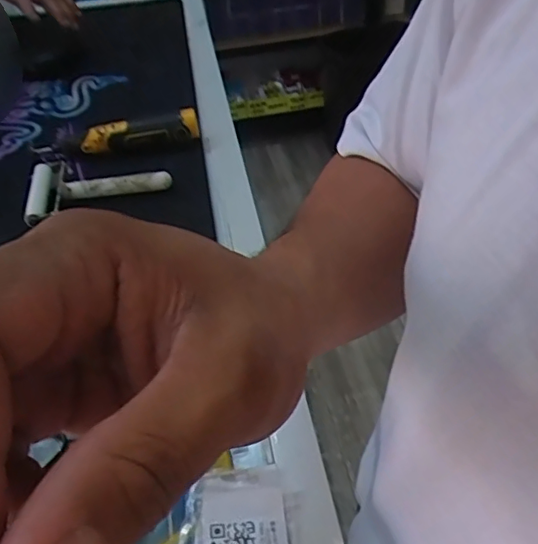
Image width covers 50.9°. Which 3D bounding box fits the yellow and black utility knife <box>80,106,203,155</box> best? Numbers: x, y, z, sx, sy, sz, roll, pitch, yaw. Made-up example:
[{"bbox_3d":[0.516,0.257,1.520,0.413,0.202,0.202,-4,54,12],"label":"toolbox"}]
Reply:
[{"bbox_3d":[-0.124,-0.134,0.554,0.112,0.035,0.013,-17,43,-15],"label":"yellow and black utility knife"}]

